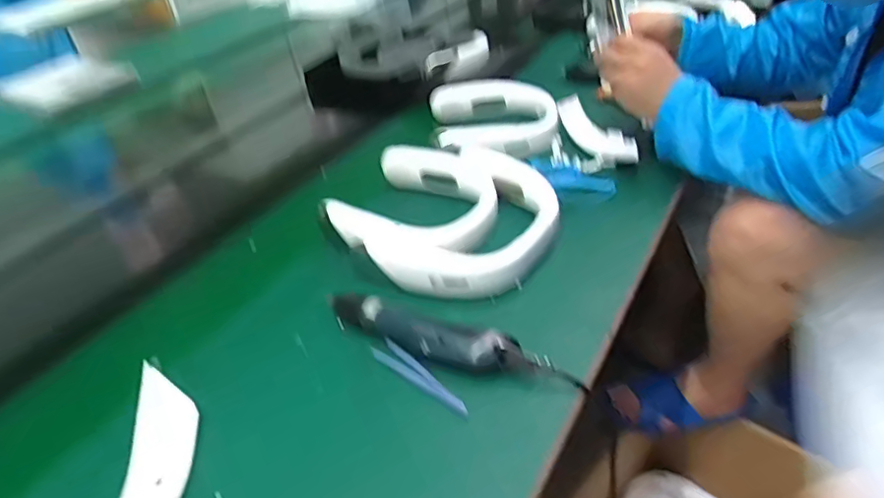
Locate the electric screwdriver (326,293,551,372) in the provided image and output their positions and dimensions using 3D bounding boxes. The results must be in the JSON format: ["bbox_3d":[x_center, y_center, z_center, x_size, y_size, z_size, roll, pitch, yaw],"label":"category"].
[{"bbox_3d":[-0.018,0.085,0.547,0.231,0.033,0.041,12,41,24],"label":"electric screwdriver"}]

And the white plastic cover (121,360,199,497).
[{"bbox_3d":[-0.244,0.168,0.469,0.053,0.050,0.183,-13,37,-7],"label":"white plastic cover"}]

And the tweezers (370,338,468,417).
[{"bbox_3d":[-0.023,0.119,0.522,0.020,0.009,0.119,-33,44,-30],"label":"tweezers"}]

